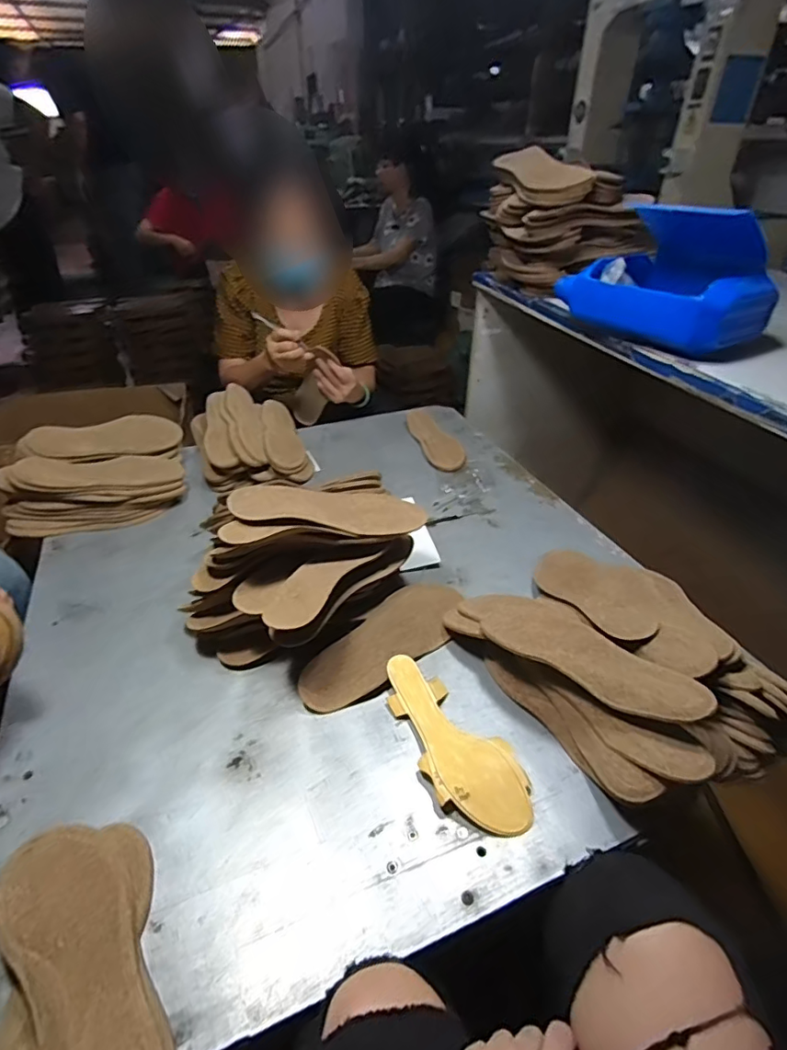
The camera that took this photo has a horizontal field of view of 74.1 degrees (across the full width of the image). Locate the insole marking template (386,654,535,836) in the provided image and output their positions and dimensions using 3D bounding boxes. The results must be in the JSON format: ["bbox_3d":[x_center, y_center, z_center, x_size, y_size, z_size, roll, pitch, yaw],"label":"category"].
[{"bbox_3d":[0.061,0.233,0.577,0.089,0.025,0.223,-17,40,-23],"label":"insole marking template"}]

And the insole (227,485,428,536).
[{"bbox_3d":[-0.084,-0.022,0.710,0.260,0.020,0.078,5,35,-18],"label":"insole"}]

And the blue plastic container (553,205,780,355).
[{"bbox_3d":[0.423,-0.379,0.782,0.205,0.147,0.259,-15,39,-21],"label":"blue plastic container"}]

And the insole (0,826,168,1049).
[{"bbox_3d":[-0.240,0.337,0.406,0.250,0.019,0.085,30,31,35],"label":"insole"}]

